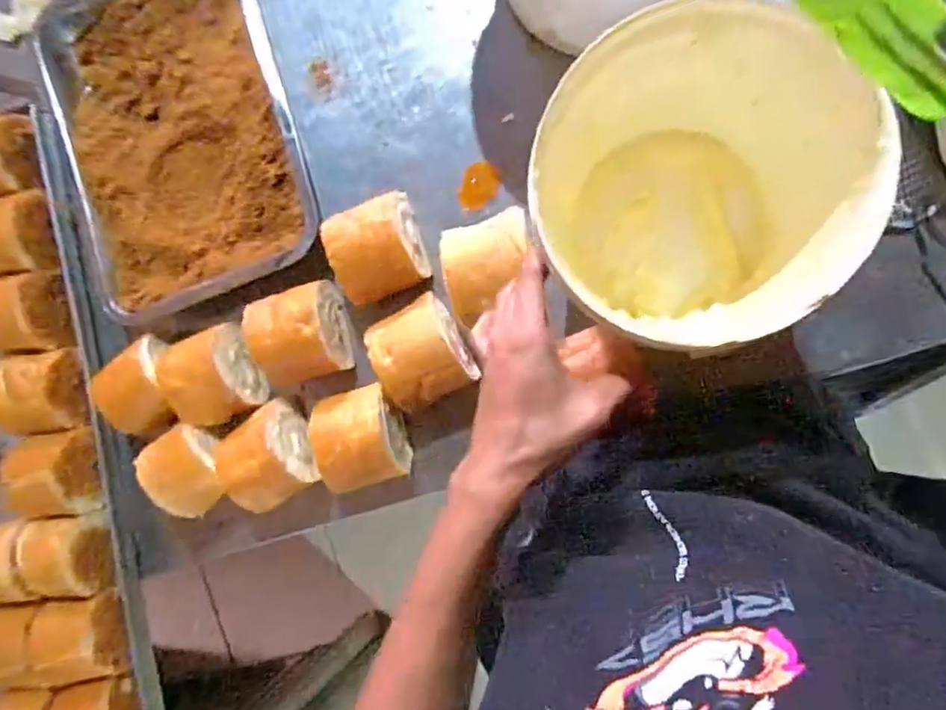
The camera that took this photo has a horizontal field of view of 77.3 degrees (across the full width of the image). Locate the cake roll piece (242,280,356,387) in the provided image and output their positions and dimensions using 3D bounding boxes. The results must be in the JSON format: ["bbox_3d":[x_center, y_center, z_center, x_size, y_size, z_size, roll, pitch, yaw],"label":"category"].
[{"bbox_3d":[-0.167,-0.017,0.560,0.082,0.065,0.086,-17,88,11],"label":"cake roll piece"}]

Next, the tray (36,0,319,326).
[{"bbox_3d":[-0.307,-0.231,0.589,0.263,0.039,0.369,-20,87,14],"label":"tray"}]

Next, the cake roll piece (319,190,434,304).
[{"bbox_3d":[-0.086,-0.096,0.545,0.075,0.073,0.086,-16,88,11],"label":"cake roll piece"}]

